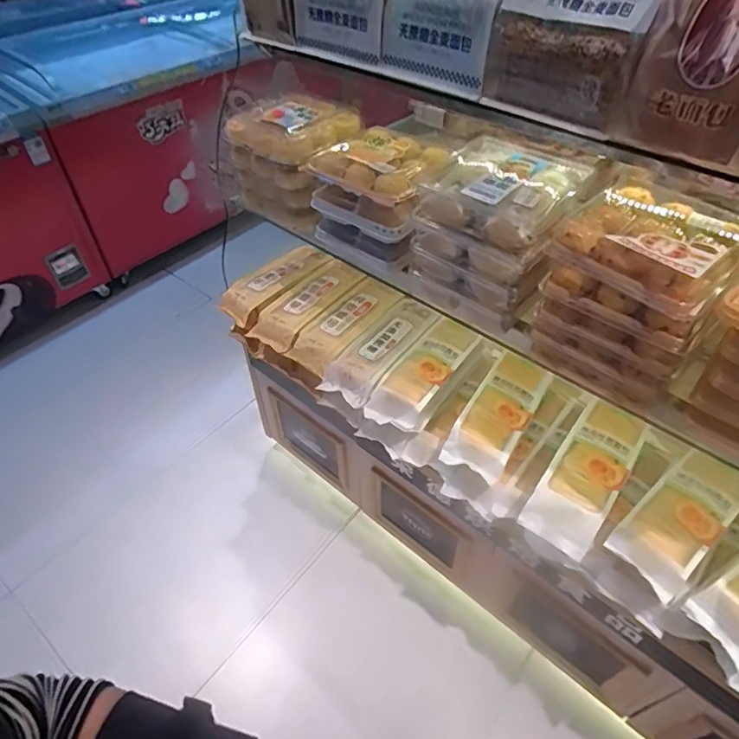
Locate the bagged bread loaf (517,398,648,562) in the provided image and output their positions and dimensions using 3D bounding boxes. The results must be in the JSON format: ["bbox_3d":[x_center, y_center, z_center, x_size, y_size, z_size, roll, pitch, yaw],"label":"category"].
[{"bbox_3d":[0.387,0.183,0.912,0.112,0.072,0.282,30,52,25],"label":"bagged bread loaf"}]

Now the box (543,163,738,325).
[{"bbox_3d":[0.363,-0.170,0.657,0.186,0.066,0.197,-34,55,-29],"label":"box"}]

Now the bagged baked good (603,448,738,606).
[{"bbox_3d":[0.507,0.248,0.844,0.243,0.063,0.118,-31,53,-27],"label":"bagged baked good"}]

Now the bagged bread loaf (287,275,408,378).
[{"bbox_3d":[-0.050,-0.101,1.165,0.112,0.064,0.296,30,53,26],"label":"bagged bread loaf"}]

